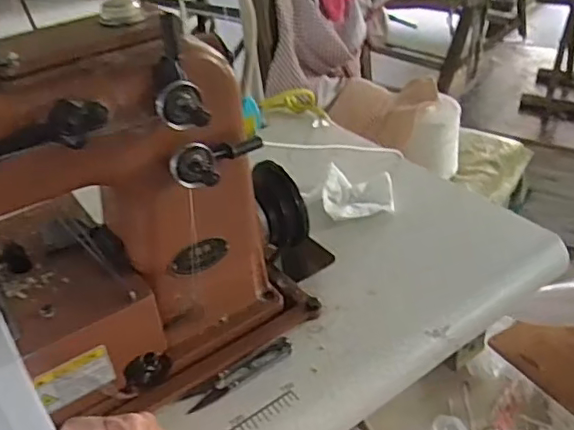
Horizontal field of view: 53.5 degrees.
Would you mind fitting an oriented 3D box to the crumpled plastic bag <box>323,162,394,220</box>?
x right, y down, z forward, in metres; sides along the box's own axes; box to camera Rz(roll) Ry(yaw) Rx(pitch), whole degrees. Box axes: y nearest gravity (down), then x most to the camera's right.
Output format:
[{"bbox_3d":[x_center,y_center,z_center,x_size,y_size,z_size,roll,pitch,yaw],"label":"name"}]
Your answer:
[{"bbox_3d":[0.085,-0.028,0.680,0.081,0.018,0.081,-1,37,5],"label":"crumpled plastic bag"}]

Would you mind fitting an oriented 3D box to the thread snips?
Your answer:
[{"bbox_3d":[-0.040,0.132,0.486,0.102,0.006,0.025,-25,41,-25],"label":"thread snips"}]

